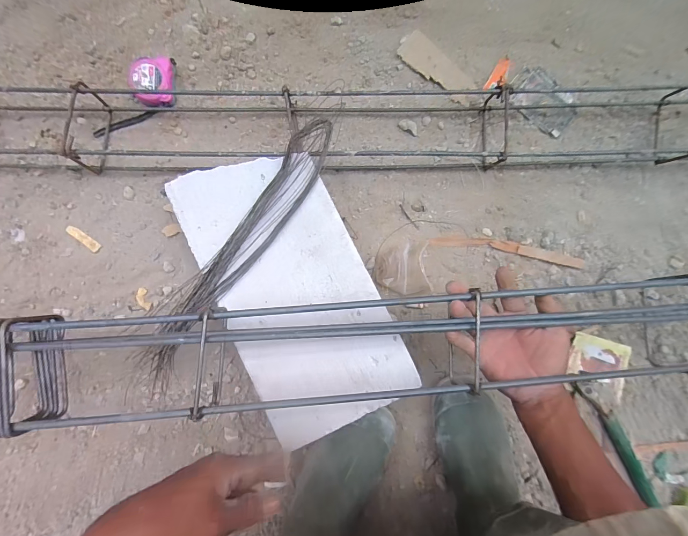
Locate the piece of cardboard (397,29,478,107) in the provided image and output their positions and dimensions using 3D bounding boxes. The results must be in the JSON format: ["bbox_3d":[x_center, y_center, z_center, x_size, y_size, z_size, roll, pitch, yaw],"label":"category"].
[{"bbox_3d":[0.163,-0.333,0.538,0.149,0.011,0.053,39,86,-2],"label":"piece of cardboard"}]

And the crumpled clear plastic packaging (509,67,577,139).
[{"bbox_3d":[0.342,-0.288,0.550,0.119,0.009,0.082,36,86,-2],"label":"crumpled clear plastic packaging"}]

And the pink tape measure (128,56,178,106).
[{"bbox_3d":[-0.304,-0.296,0.512,0.060,0.031,0.069,1,88,-4],"label":"pink tape measure"}]

